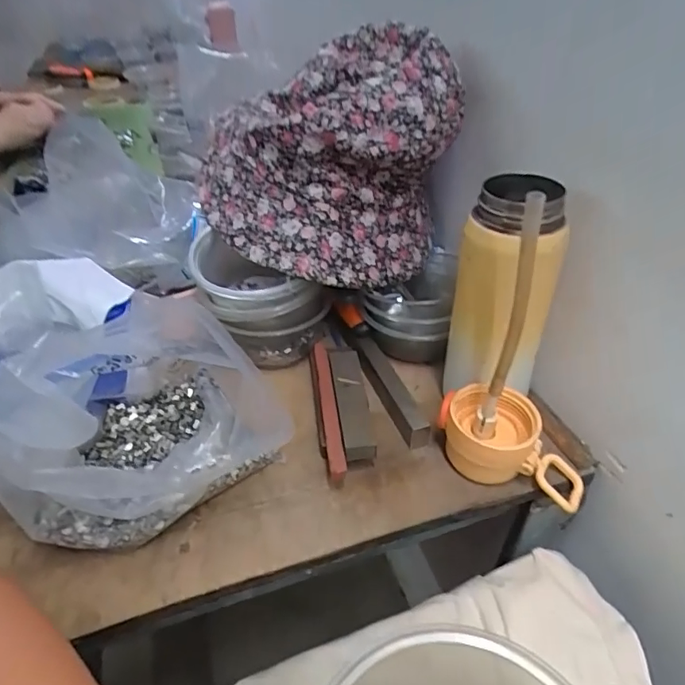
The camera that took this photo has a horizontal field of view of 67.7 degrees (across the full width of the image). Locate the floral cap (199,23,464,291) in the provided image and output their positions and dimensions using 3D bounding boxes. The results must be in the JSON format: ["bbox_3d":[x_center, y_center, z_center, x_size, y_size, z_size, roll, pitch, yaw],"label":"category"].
[{"bbox_3d":[-0.017,-0.157,0.454,0.206,0.162,0.174,-13,40,-16],"label":"floral cap"}]

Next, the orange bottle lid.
[{"bbox_3d":[0.128,0.077,0.383,0.112,0.052,0.061,19,45,19],"label":"orange bottle lid"}]

